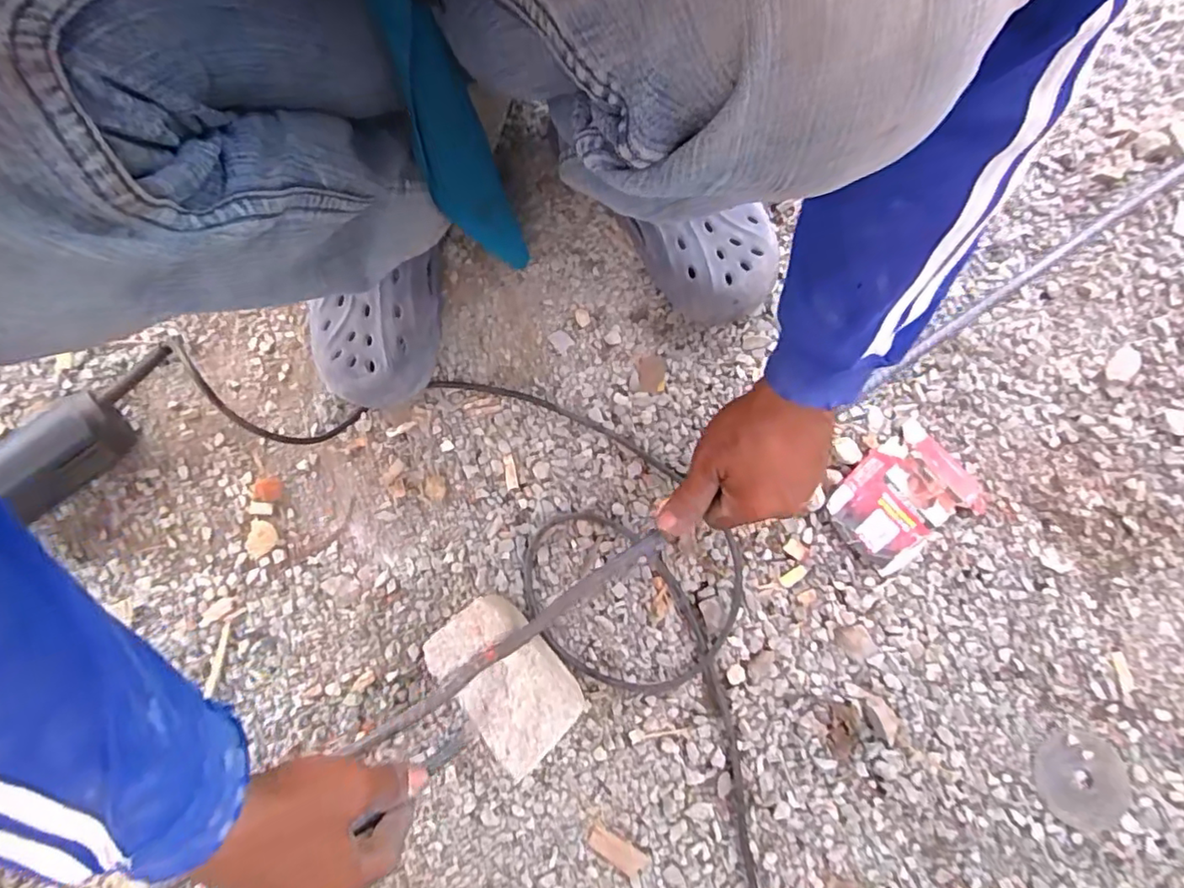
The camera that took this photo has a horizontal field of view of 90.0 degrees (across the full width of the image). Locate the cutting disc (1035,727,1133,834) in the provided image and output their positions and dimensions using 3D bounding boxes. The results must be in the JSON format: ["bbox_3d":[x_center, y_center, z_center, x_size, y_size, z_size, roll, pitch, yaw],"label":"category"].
[{"bbox_3d":[0.360,0.247,0.435,0.066,0.004,0.063,0,77,2],"label":"cutting disc"}]

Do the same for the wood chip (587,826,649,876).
[{"bbox_3d":[0.018,0.303,0.440,0.045,0.004,0.017,30,80,8],"label":"wood chip"}]

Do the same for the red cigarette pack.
[{"bbox_3d":[0.252,0.045,0.484,0.115,0.014,0.083,-37,79,-6],"label":"red cigarette pack"}]

